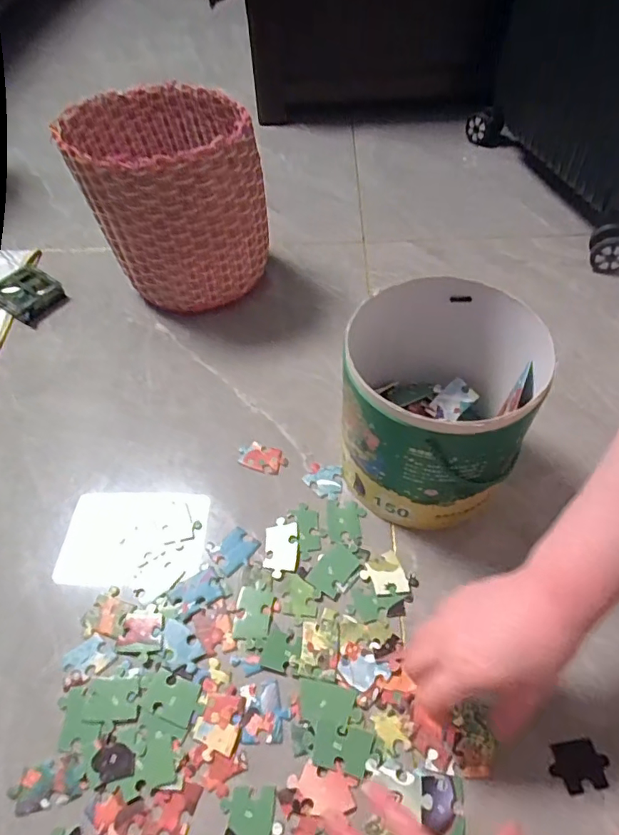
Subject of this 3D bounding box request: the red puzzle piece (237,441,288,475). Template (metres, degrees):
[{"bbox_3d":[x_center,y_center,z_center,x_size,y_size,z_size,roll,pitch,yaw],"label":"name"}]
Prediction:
[{"bbox_3d":[-0.054,0.046,0.584,0.057,0.005,0.034,14,56,12],"label":"red puzzle piece"}]

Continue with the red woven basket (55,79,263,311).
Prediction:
[{"bbox_3d":[-0.181,-0.284,0.692,0.216,0.230,0.206,-22,56,-13],"label":"red woven basket"}]

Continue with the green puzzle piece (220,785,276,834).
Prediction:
[{"bbox_3d":[-0.049,0.311,0.390,0.039,0.004,0.046,4,54,5],"label":"green puzzle piece"}]

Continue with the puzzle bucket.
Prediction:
[{"bbox_3d":[0.124,-0.008,0.505,0.158,0.184,0.175,10,55,9],"label":"puzzle bucket"}]

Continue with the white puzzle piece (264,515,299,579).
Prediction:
[{"bbox_3d":[-0.029,0.131,0.520,0.033,0.004,0.062,0,54,2],"label":"white puzzle piece"}]

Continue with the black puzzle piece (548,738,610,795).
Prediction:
[{"bbox_3d":[0.216,0.277,0.406,0.047,0.004,0.034,-6,54,-2],"label":"black puzzle piece"}]

